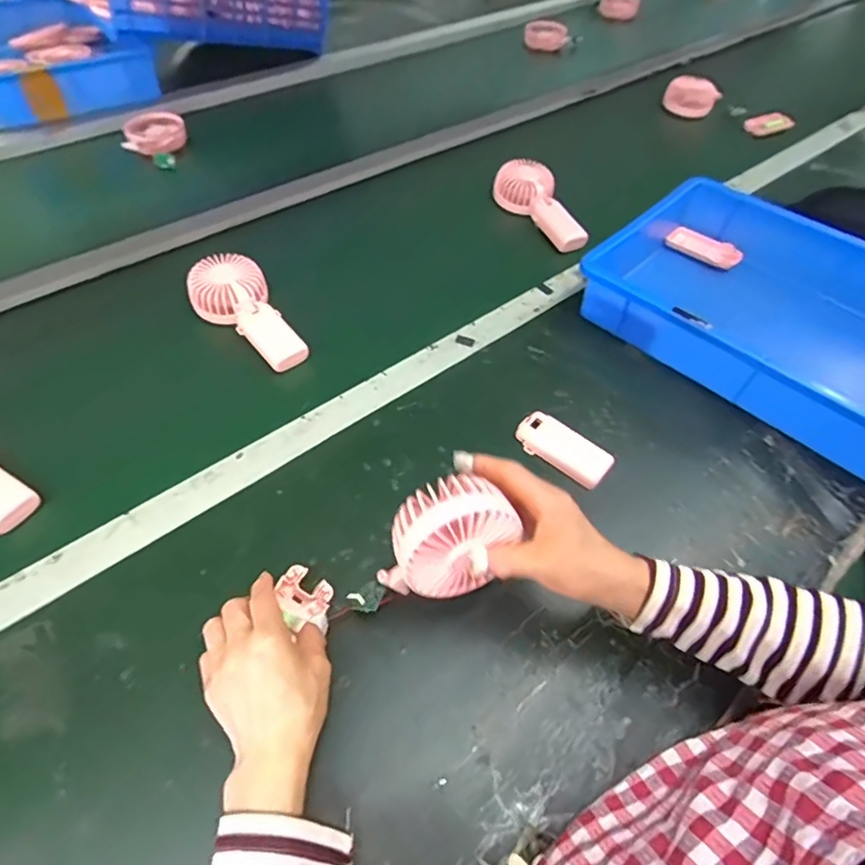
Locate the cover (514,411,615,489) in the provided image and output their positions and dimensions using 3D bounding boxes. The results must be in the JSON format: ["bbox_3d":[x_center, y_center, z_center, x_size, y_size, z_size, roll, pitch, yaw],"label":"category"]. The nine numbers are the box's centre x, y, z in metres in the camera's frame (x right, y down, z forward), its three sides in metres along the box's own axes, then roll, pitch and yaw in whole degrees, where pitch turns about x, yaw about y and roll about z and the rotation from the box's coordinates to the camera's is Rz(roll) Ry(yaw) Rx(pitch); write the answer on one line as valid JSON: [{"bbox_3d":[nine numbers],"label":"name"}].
[{"bbox_3d":[0.131,0.017,0.551,0.094,0.018,0.045,30,57,19],"label":"cover"}]

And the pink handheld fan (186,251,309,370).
[{"bbox_3d":[-0.212,-0.140,0.648,0.082,0.031,0.175,-38,76,-27],"label":"pink handheld fan"}]

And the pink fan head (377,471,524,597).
[{"bbox_3d":[0.009,0.073,0.383,0.089,0.074,0.058,-17,56,-15],"label":"pink fan head"}]

